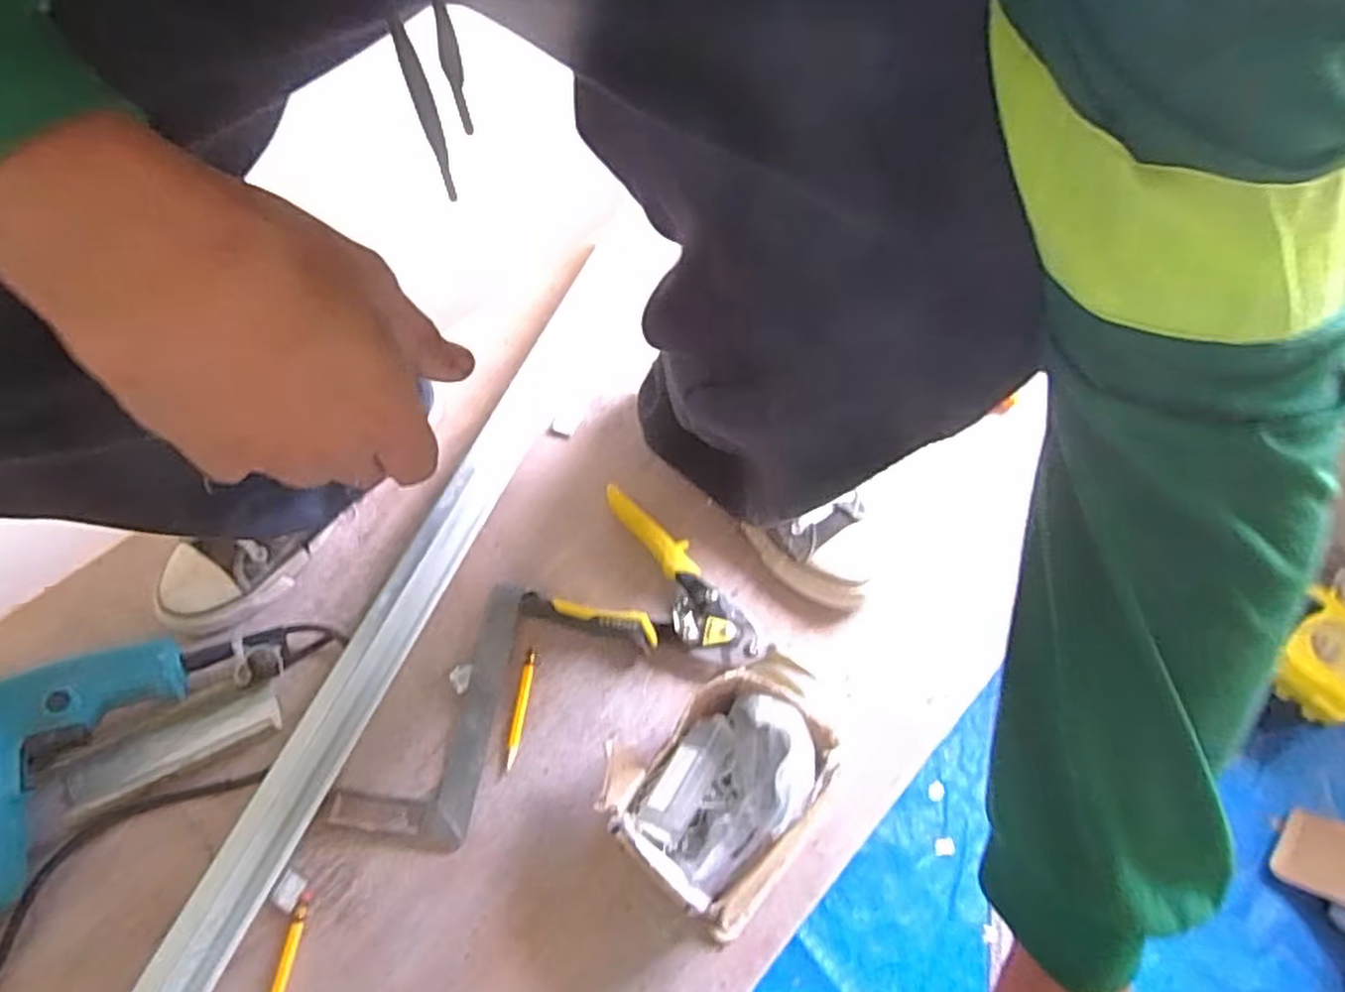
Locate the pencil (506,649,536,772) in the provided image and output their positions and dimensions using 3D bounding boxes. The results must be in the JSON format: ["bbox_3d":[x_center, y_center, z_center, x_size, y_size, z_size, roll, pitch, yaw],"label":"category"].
[{"bbox_3d":[-0.118,0.165,0.593,0.009,0.004,0.089,6,59,0],"label":"pencil"}]

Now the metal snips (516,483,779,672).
[{"bbox_3d":[-0.012,0.086,0.635,0.189,0.032,0.128,31,62,14],"label":"metal snips"}]

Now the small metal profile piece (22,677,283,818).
[{"bbox_3d":[-0.376,0.182,0.563,0.156,0.018,0.053,-22,63,-16],"label":"small metal profile piece"}]

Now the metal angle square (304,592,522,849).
[{"bbox_3d":[-0.189,0.161,0.592,0.105,0.007,0.205,8,59,1],"label":"metal angle square"}]

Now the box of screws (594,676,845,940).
[{"bbox_3d":[0.031,0.199,0.529,0.125,0.100,0.154,38,64,18],"label":"box of screws"}]

